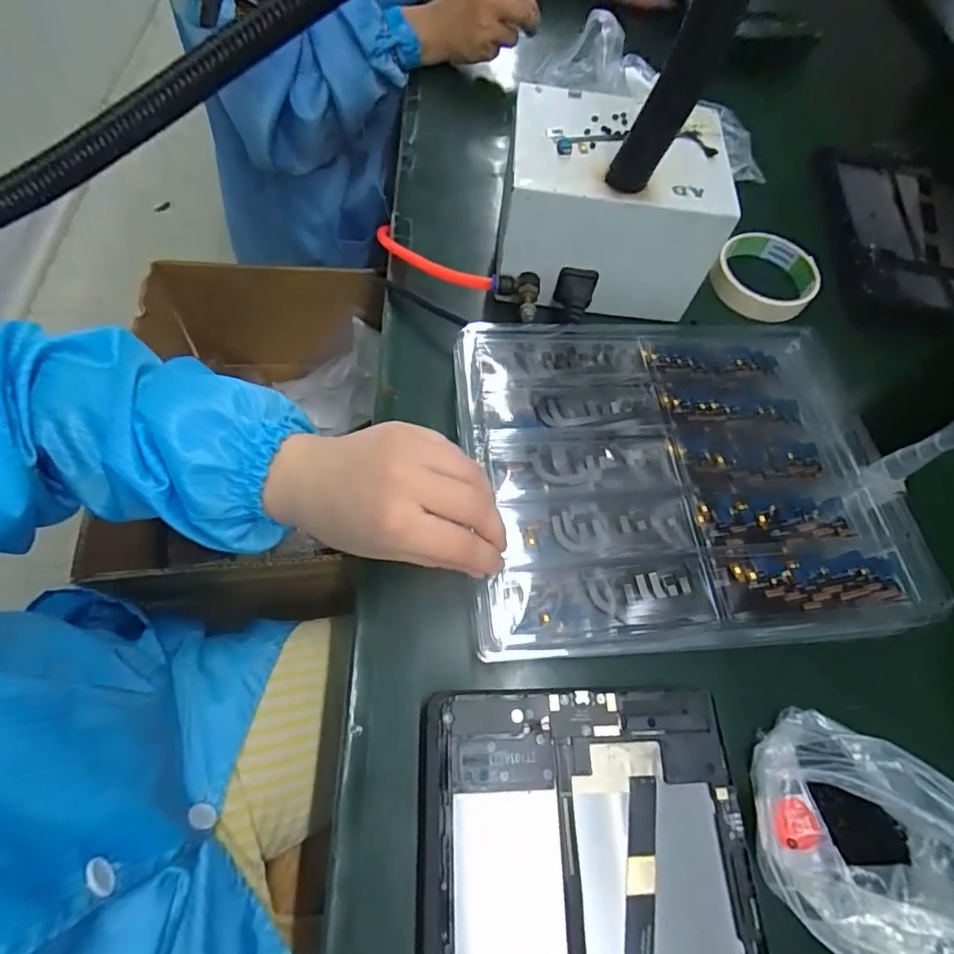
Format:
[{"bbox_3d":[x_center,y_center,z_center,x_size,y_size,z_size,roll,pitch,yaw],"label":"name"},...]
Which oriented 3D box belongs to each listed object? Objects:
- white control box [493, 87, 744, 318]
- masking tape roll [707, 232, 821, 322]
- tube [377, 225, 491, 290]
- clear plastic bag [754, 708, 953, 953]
[{"bbox_3d":[0.100,-0.211,0.422,0.160,0.097,0.120,5,65,-3],"label":"white control box"},{"bbox_3d":[0.257,-0.178,0.478,0.085,0.030,0.094,40,66,11],"label":"masking tape roll"},{"bbox_3d":[-0.044,-0.181,0.447,0.130,0.022,0.023,40,65,20],"label":"tube"},{"bbox_3d":[0.187,0.174,0.245,0.084,0.062,0.122,-32,72,-18],"label":"clear plastic bag"}]

